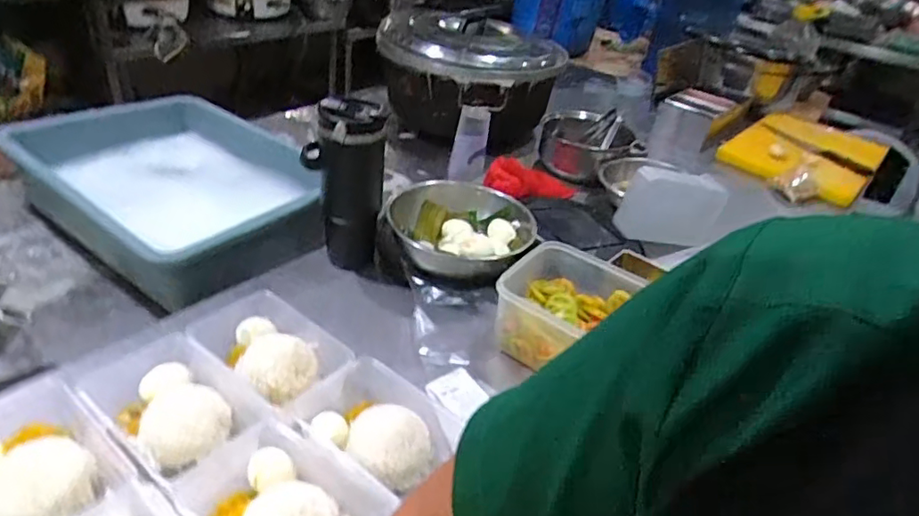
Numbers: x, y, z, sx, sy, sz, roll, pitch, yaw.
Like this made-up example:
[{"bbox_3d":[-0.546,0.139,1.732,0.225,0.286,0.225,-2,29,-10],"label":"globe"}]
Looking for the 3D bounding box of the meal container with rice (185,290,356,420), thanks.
[{"bbox_3d":[-0.222,0.114,0.694,0.173,0.045,0.117,29,44,24],"label":"meal container with rice"}]

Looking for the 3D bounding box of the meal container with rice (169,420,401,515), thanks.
[{"bbox_3d":[-0.167,0.218,0.542,0.166,0.053,0.136,24,42,21],"label":"meal container with rice"}]

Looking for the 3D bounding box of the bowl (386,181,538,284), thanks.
[{"bbox_3d":[0.009,-0.038,0.896,0.214,0.076,0.198,4,39,-3],"label":"bowl"}]

